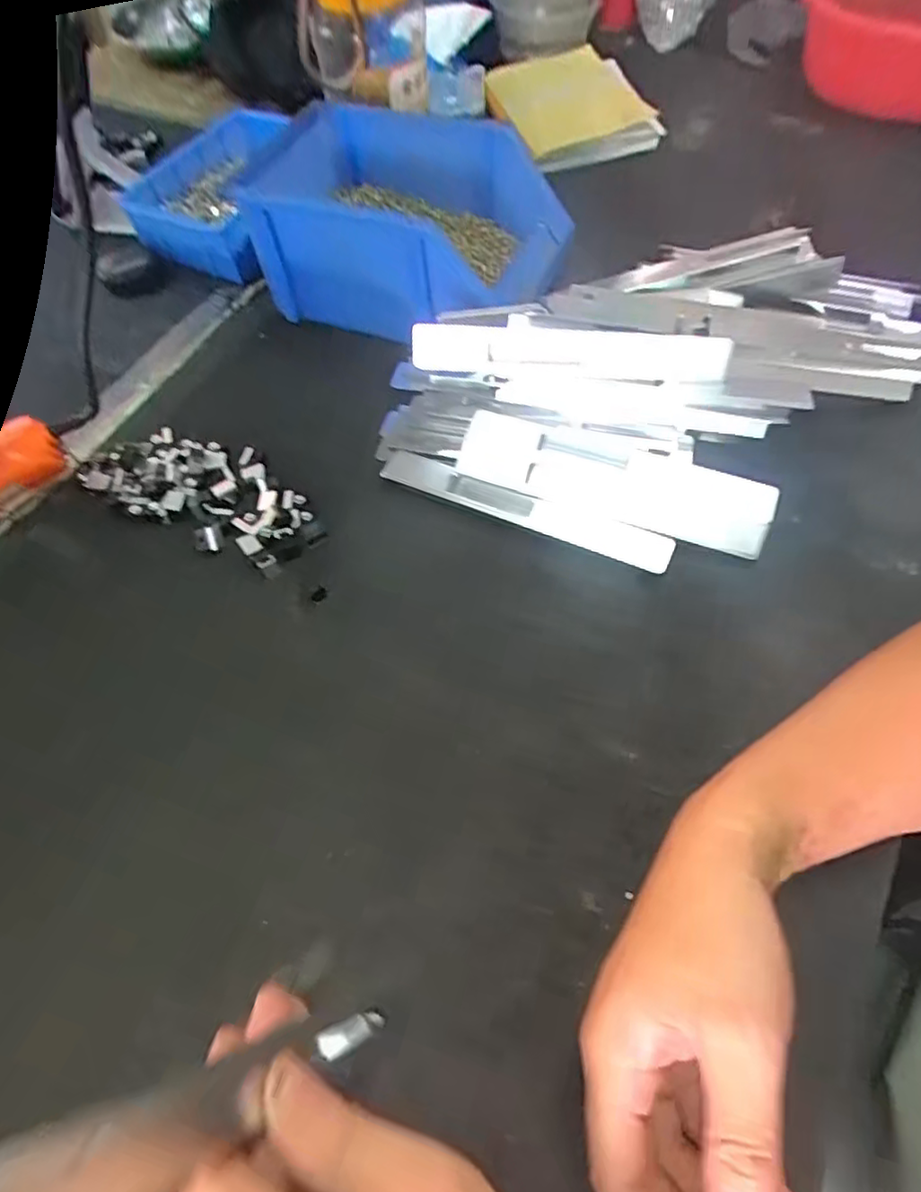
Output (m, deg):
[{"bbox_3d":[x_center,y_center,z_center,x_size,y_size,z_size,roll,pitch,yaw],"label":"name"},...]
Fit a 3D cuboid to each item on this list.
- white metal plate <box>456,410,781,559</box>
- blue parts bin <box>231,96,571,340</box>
[{"bbox_3d":[0.103,-0.082,0.432,0.210,0.009,0.056,19,81,12],"label":"white metal plate"},{"bbox_3d":[-0.043,-0.302,0.529,0.238,0.112,0.151,20,64,15],"label":"blue parts bin"}]

